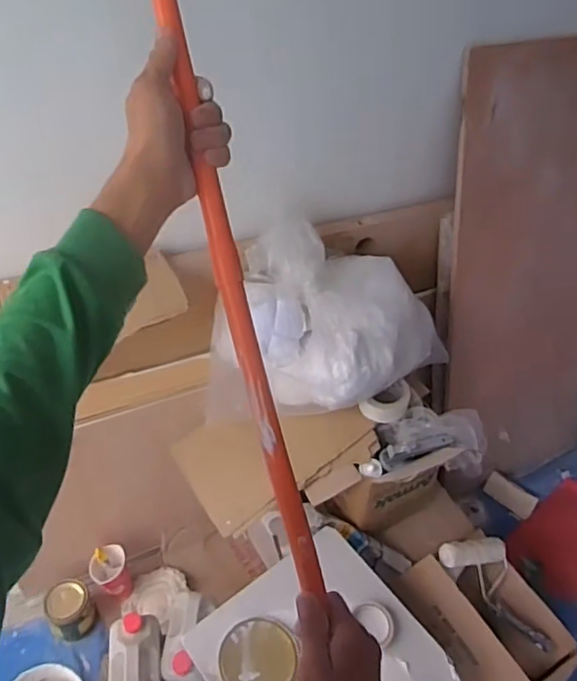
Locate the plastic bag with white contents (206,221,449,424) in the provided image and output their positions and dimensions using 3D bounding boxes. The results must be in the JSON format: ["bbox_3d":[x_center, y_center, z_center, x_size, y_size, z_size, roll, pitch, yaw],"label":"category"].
[{"bbox_3d":[0.103,-0.004,1.317,0.533,0.350,0.305,10,46,4],"label":"plastic bag with white contents"}]

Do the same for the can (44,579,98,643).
[{"bbox_3d":[-0.532,0.656,1.461,0.107,0.103,0.110,3,46,-3],"label":"can"}]

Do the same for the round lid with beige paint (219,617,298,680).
[{"bbox_3d":[-0.060,0.623,1.168,0.143,0.006,0.144,4,57,-5],"label":"round lid with beige paint"}]

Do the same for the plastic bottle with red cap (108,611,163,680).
[{"bbox_3d":[-0.335,0.735,1.332,0.111,0.202,0.178,-6,47,-12],"label":"plastic bottle with red cap"}]

